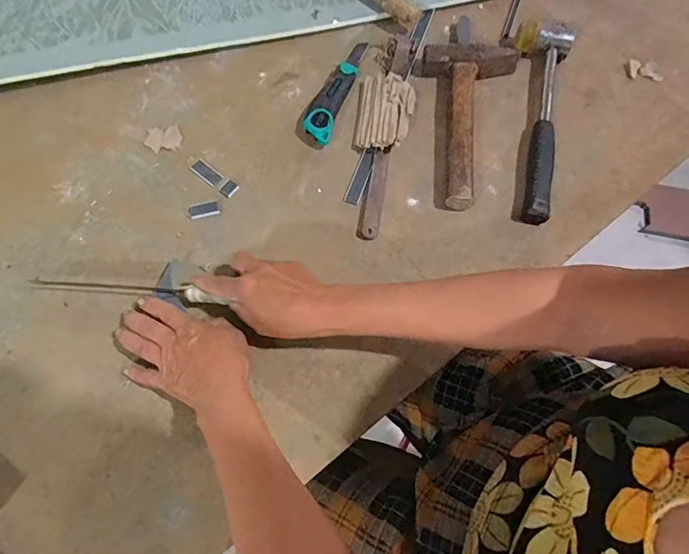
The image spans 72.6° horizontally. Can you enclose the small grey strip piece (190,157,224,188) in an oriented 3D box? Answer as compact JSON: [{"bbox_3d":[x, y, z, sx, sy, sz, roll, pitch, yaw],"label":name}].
[{"bbox_3d":[-0.168,-0.128,0.572,0.044,0.004,0.021,40,73,16],"label":"small grey strip piece"}]

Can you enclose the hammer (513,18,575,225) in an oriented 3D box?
[{"bbox_3d":[0.242,-0.204,0.599,0.071,0.030,0.293,12,68,7],"label":"hammer"}]

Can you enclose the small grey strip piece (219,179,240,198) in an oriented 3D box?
[{"bbox_3d":[-0.138,-0.106,0.563,0.018,0.004,0.022,36,72,15],"label":"small grey strip piece"}]

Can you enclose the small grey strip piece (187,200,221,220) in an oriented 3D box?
[{"bbox_3d":[-0.165,-0.079,0.552,0.036,0.004,0.018,-14,67,-4],"label":"small grey strip piece"}]

